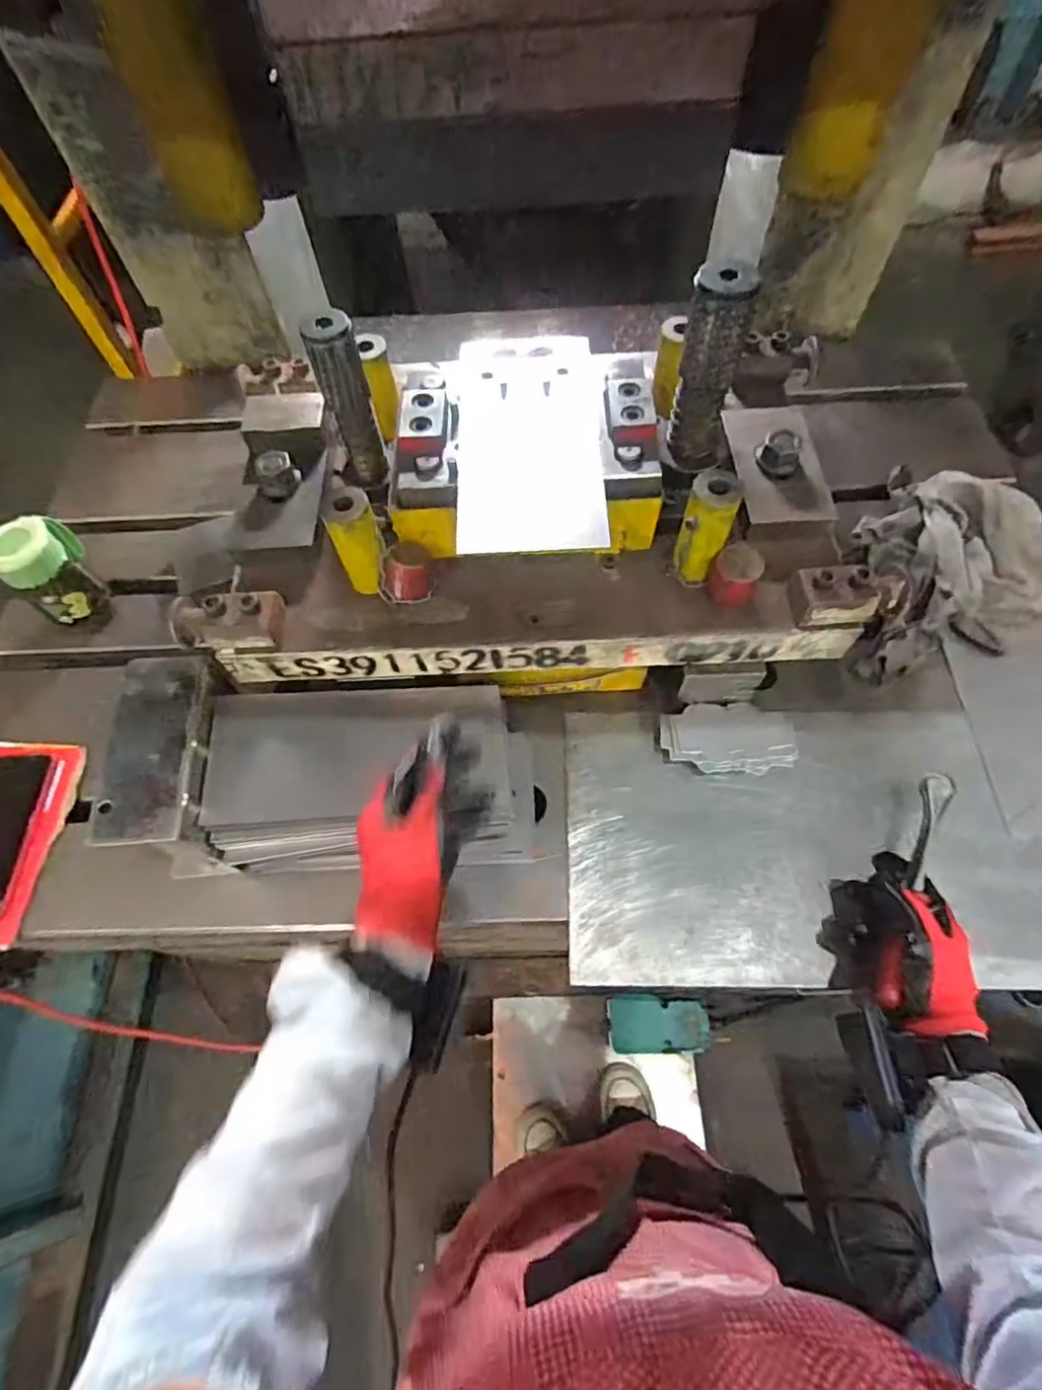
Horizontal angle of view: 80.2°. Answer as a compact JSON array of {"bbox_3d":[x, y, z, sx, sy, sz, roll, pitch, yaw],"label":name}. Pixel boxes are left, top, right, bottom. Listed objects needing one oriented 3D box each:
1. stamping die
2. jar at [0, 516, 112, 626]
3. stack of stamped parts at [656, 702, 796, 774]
[{"bbox_3d":[-0.001,-0.186,0.567,0.578,0.236,0.283,-2,62,1],"label":"stamping die"},{"bbox_3d":[-0.504,-0.132,0.671,0.061,0.117,0.081,38,70,20],"label":"jar"},{"bbox_3d":[0.206,0.043,0.614,0.131,0.018,0.071,-3,62,1],"label":"stack of stamped parts"}]

